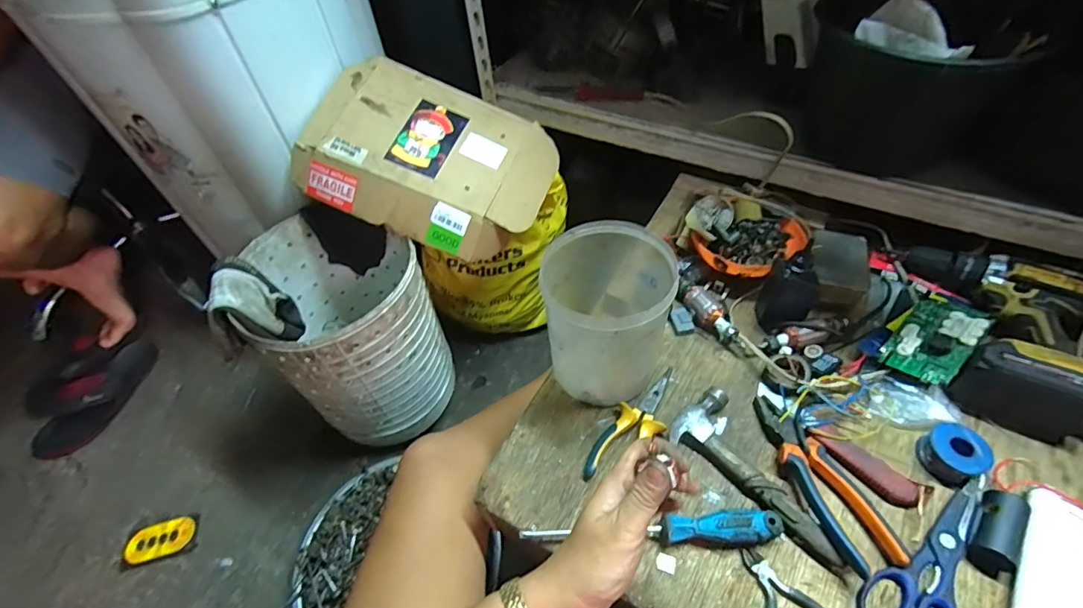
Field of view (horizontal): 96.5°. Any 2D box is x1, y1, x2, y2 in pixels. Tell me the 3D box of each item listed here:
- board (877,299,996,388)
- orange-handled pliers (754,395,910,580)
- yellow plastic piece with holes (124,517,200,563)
[{"bbox_3d":[0.446,0.040,0.549,0.107,0.010,0.073,-45,36,-11],"label":"board"},{"bbox_3d":[0.287,0.173,0.499,0.063,0.023,0.186,-14,51,-7],"label":"orange-handled pliers"},{"bbox_3d":[-0.646,0.398,0.819,0.104,0.020,0.043,-20,52,-11],"label":"yellow plastic piece with holes"}]

